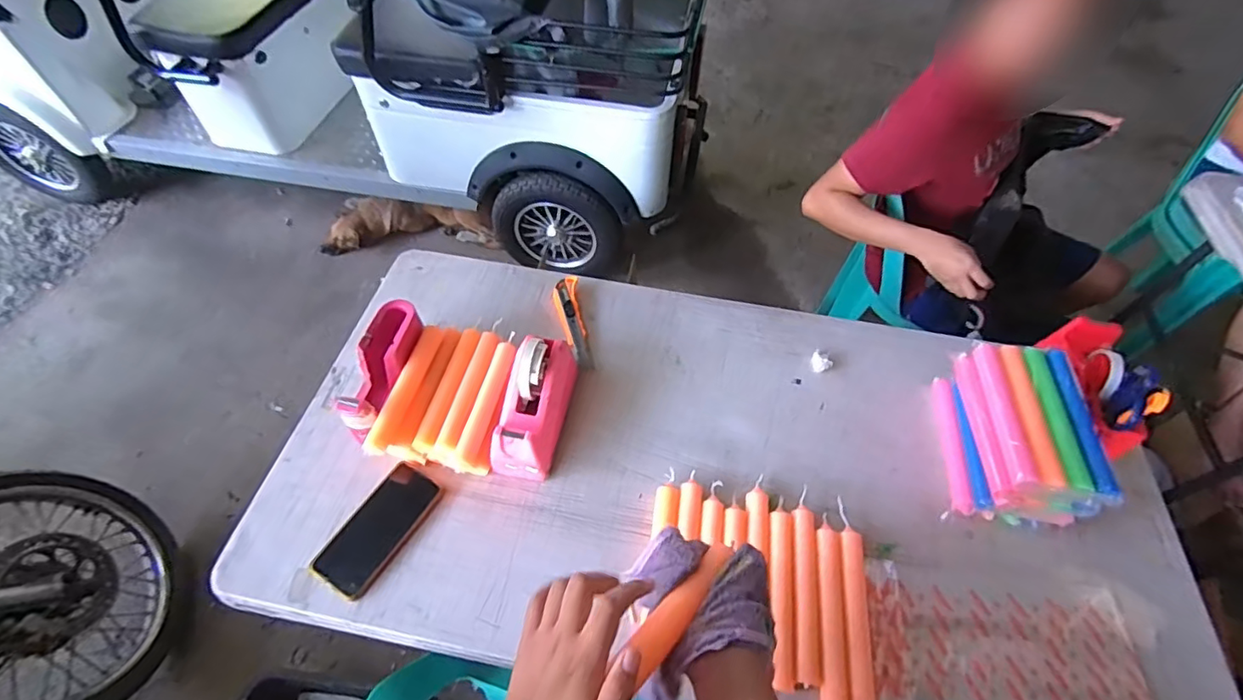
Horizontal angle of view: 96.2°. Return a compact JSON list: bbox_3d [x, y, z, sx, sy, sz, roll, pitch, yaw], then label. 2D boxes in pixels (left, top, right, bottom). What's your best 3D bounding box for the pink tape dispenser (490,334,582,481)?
[{"bbox_3d":[-0.121,0.070,0.751,0.076,0.115,0.175,9,56,5],"label":"pink tape dispenser"}]

